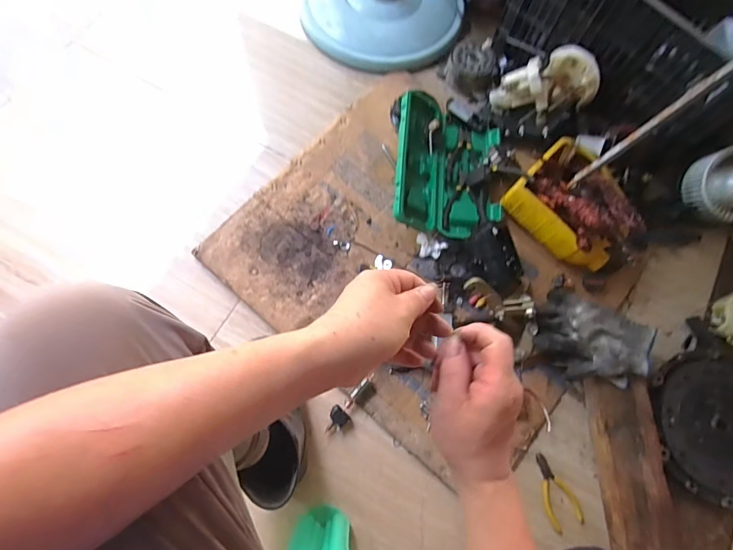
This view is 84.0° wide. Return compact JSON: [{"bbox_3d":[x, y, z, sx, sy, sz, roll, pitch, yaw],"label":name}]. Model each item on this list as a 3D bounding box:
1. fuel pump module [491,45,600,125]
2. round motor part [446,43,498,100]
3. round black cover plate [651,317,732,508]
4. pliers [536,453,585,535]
[{"bbox_3d":[0.364,-0.375,0.823,0.154,0.104,0.126,-27,76,-11],"label":"fuel pump module"},{"bbox_3d":[0.238,-0.462,0.920,0.105,0.060,0.103,1,73,-3],"label":"round motor part"},{"bbox_3d":[0.632,0.255,0.724,0.252,0.063,0.282,43,76,10],"label":"round black cover plate"},{"bbox_3d":[0.325,0.369,0.694,0.057,0.011,0.122,-15,74,-7],"label":"pliers"}]

